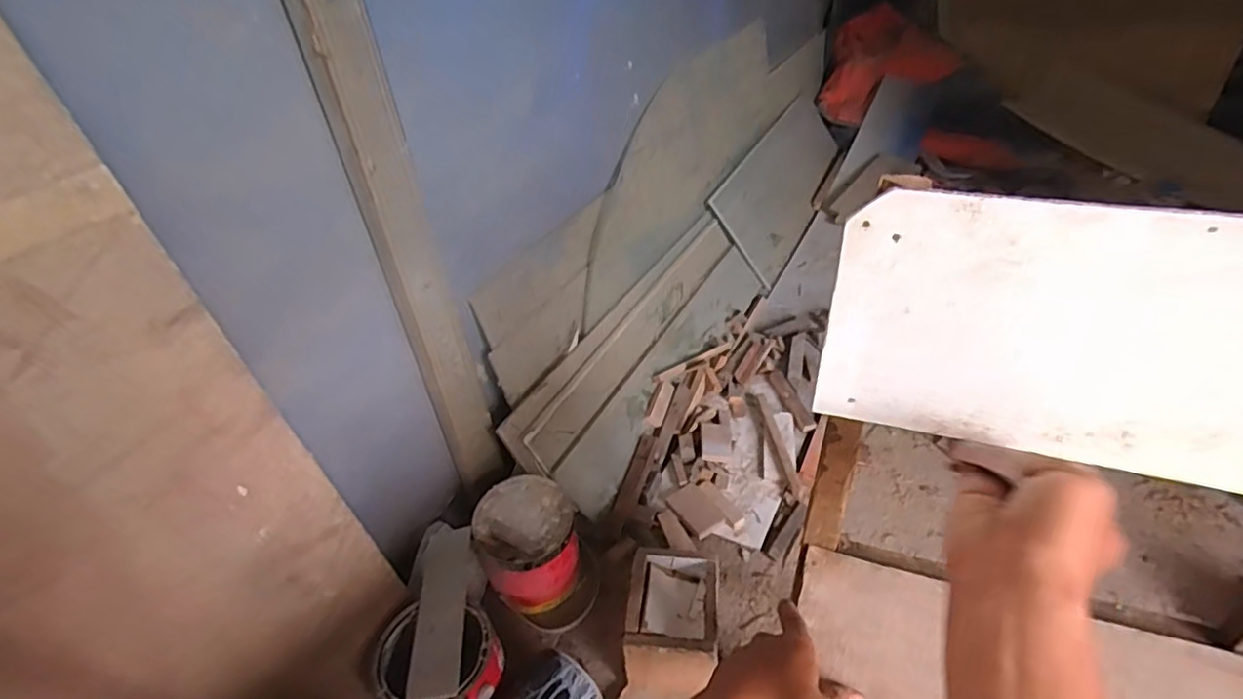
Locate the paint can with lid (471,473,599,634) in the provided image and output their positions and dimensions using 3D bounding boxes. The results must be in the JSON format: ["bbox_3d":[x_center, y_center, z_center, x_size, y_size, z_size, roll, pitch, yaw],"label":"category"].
[{"bbox_3d":[-0.135,0.326,0.954,0.166,0.164,0.184,-21,40,-20],"label":"paint can with lid"}]

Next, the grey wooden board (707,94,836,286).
[{"bbox_3d":[0.511,-0.529,1.852,0.010,0.278,0.891,-29,18,48],"label":"grey wooden board"}]

